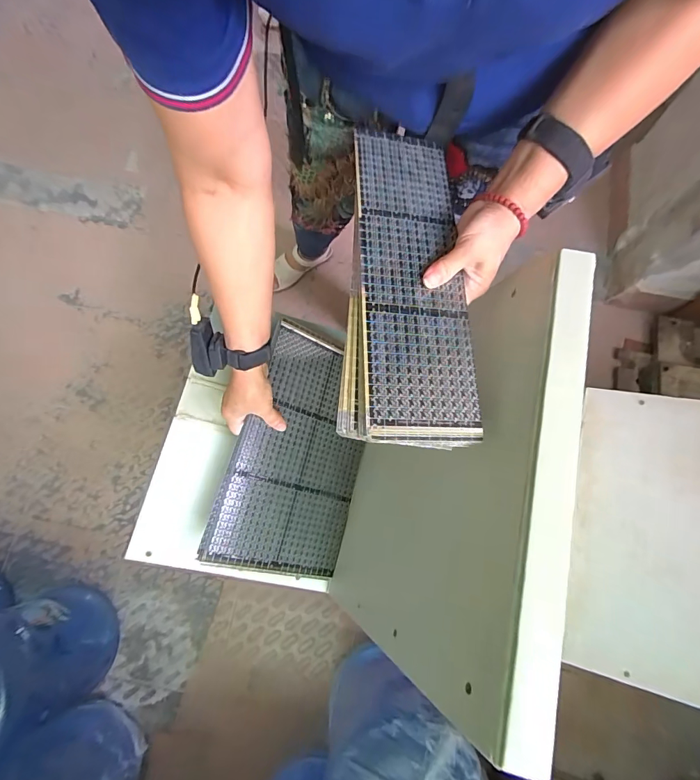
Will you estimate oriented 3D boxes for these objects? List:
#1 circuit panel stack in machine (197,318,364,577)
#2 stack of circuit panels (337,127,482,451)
[{"bbox_3d":[-0.070,0.092,0.600,0.208,0.010,0.343,24,74,-32],"label":"circuit panel stack in machine"},{"bbox_3d":[0.056,-0.118,0.390,0.118,0.026,0.340,1,72,2],"label":"stack of circuit panels"}]

